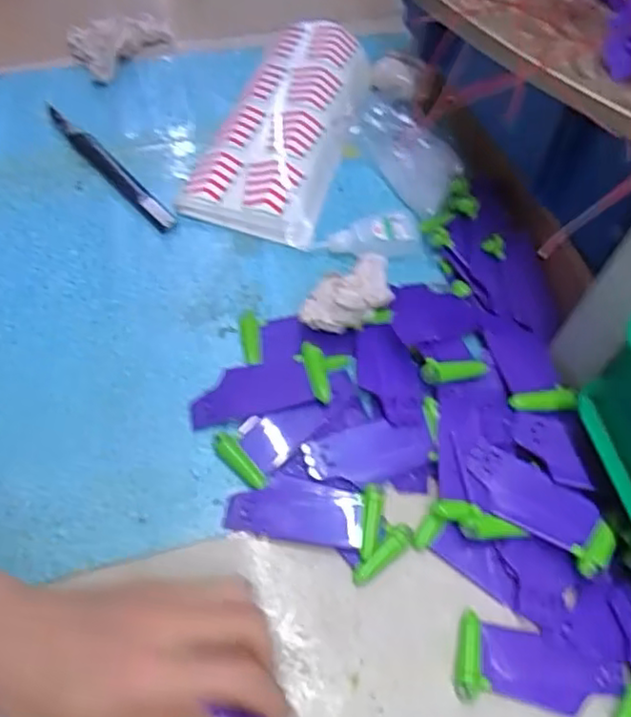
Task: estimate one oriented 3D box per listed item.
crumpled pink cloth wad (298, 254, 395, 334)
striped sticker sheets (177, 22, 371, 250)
[{"bbox_3d":[0.024,-0.040,0.450,0.035,0.031,0.071,41,66,19],"label":"crumpled pink cloth wad"},{"bbox_3d":[-0.021,-0.195,0.540,0.105,0.019,0.220,16,60,6],"label":"striped sticker sheets"}]

